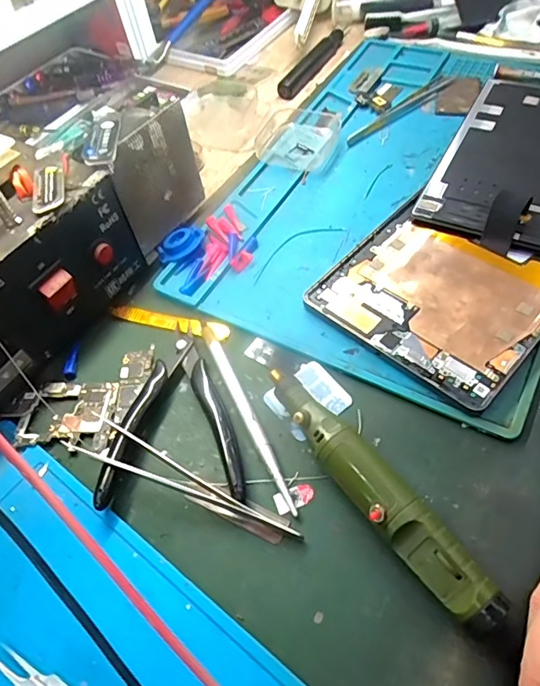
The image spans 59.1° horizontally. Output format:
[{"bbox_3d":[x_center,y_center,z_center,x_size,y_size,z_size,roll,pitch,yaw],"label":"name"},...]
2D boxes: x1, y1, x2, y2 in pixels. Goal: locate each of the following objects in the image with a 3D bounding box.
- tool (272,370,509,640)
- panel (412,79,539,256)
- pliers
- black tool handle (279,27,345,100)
[{"bbox_3d":[0.047,0.070,0.235,0.023,0.025,0.147,-35,60,-17],"label":"tool"},{"bbox_3d":[0.200,-0.142,0.362,0.123,0.012,0.211,20,59,20],"label":"panel"},{"bbox_3d":[-0.056,0.036,0.272,0.074,0.020,0.108,-7,56,0],"label":"pliers"},{"bbox_3d":[0.044,-0.296,0.500,0.017,0.015,0.132,22,61,19],"label":"black tool handle"}]

